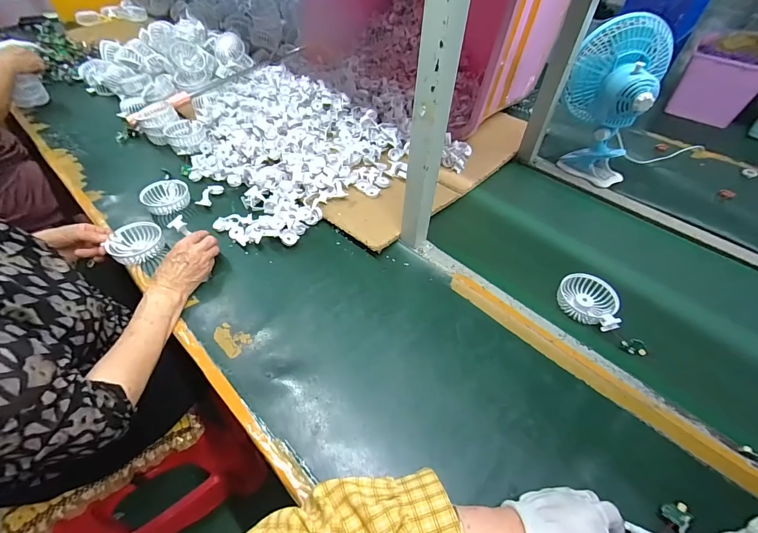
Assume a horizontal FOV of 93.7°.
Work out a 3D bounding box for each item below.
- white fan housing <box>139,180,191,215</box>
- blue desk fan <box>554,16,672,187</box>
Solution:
[{"bbox_3d":[-0.451,-0.151,0.757,0.088,0.038,0.082,-13,52,-10],"label":"white fan housing"},{"bbox_3d":[0.474,-0.337,0.737,0.178,0.270,0.148,23,55,18],"label":"blue desk fan"}]

